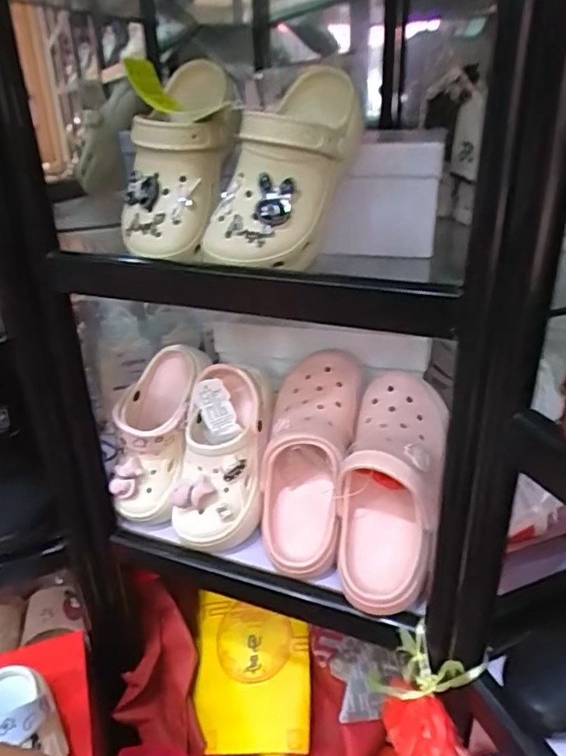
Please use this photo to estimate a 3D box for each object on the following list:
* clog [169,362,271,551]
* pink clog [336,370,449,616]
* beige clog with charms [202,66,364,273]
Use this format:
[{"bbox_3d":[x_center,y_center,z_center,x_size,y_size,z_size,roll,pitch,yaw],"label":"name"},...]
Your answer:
[{"bbox_3d":[-0.071,0.096,0.686,0.102,0.213,0.067,4,-15,12],"label":"clog"},{"bbox_3d":[0.114,0.115,0.613,0.094,0.253,0.086,5,-17,15],"label":"pink clog"},{"bbox_3d":[0.013,-0.191,0.527,0.173,0.165,0.075,-23,33,-36],"label":"beige clog with charms"}]

